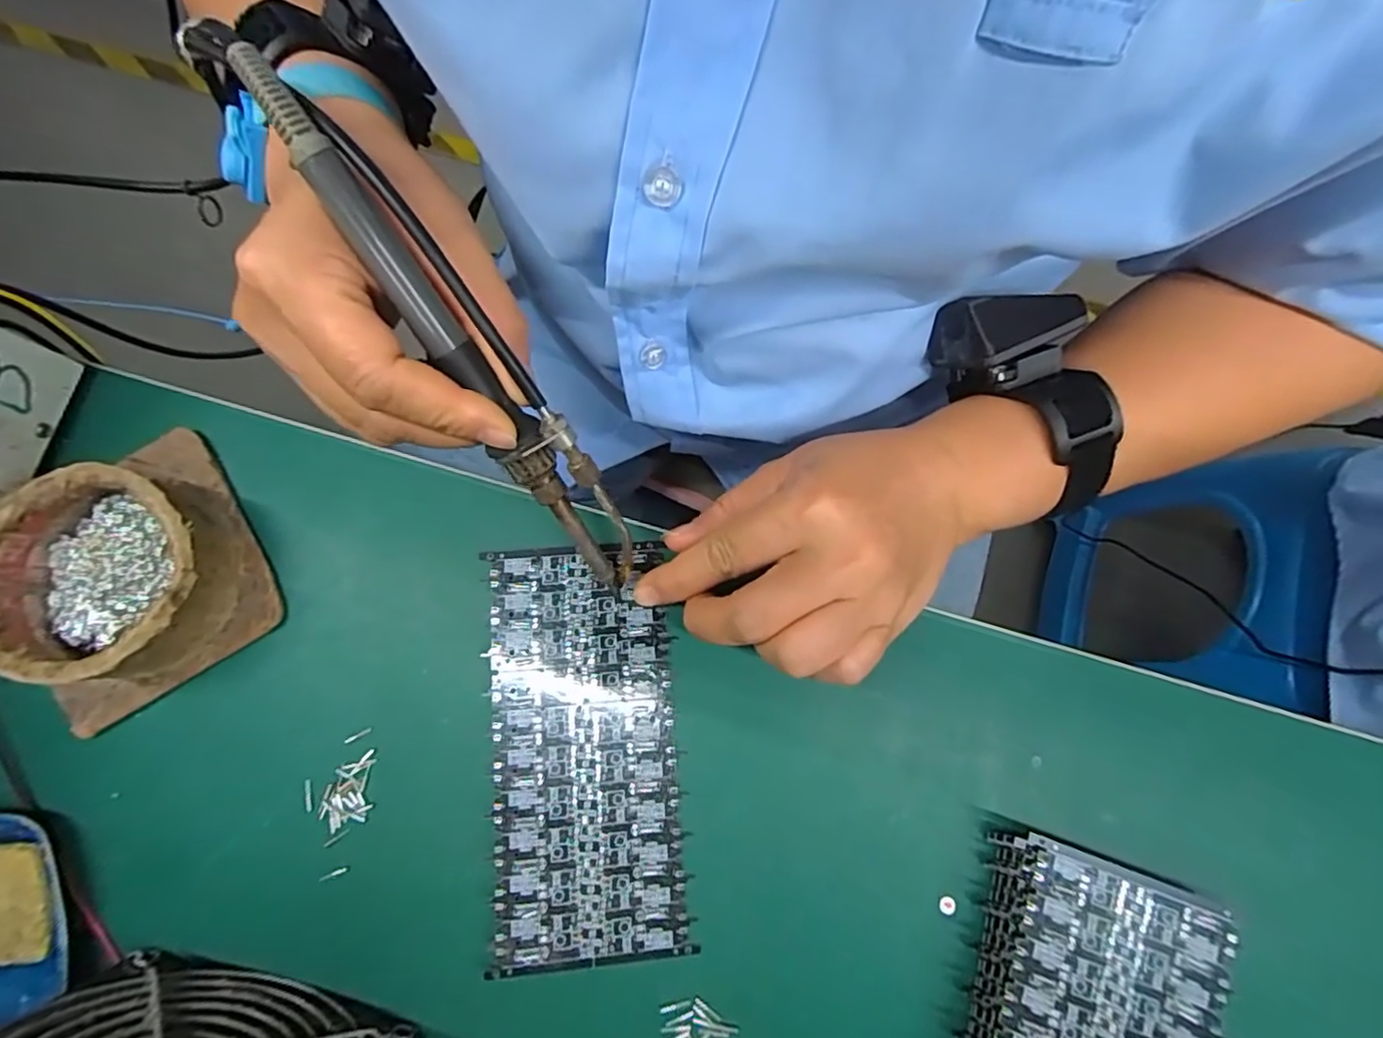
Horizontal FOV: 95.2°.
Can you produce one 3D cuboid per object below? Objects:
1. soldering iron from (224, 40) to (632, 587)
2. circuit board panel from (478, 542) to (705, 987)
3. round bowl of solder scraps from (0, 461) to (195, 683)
[{"bbox_3d":[-0.071,-0.049,0.217,0.025,0.016,0.191,-35,117,-7],"label":"soldering iron"},{"bbox_3d":[-0.044,0.094,0.261,0.075,0.004,0.161,-4,79,-5],"label":"circuit board panel"},{"bbox_3d":[-0.236,0.023,0.257,0.081,0.037,0.078,0,79,-1],"label":"round bowl of solder scraps"}]

